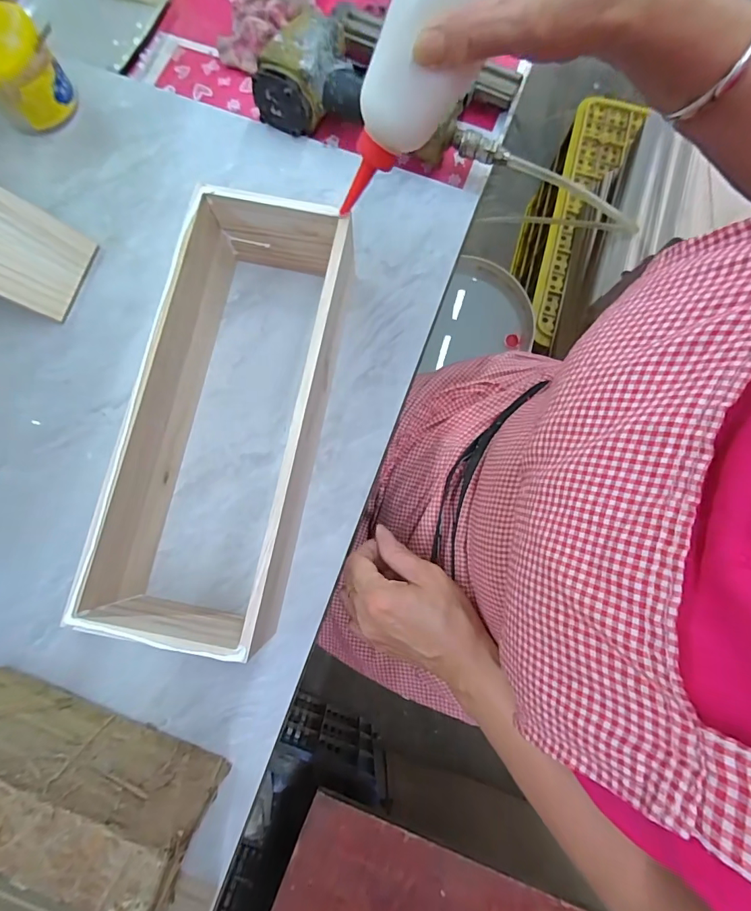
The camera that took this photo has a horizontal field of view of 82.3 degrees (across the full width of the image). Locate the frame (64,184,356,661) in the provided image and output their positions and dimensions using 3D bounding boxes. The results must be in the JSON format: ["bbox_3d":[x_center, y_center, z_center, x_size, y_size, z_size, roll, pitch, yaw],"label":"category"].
[{"bbox_3d":[-0.113,-0.038,0.352,0.136,0.089,0.346,11,80,3],"label":"frame"}]

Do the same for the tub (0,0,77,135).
[{"bbox_3d":[-0.346,-0.367,0.417,0.071,0.078,0.071,0,80,1],"label":"tub"}]

